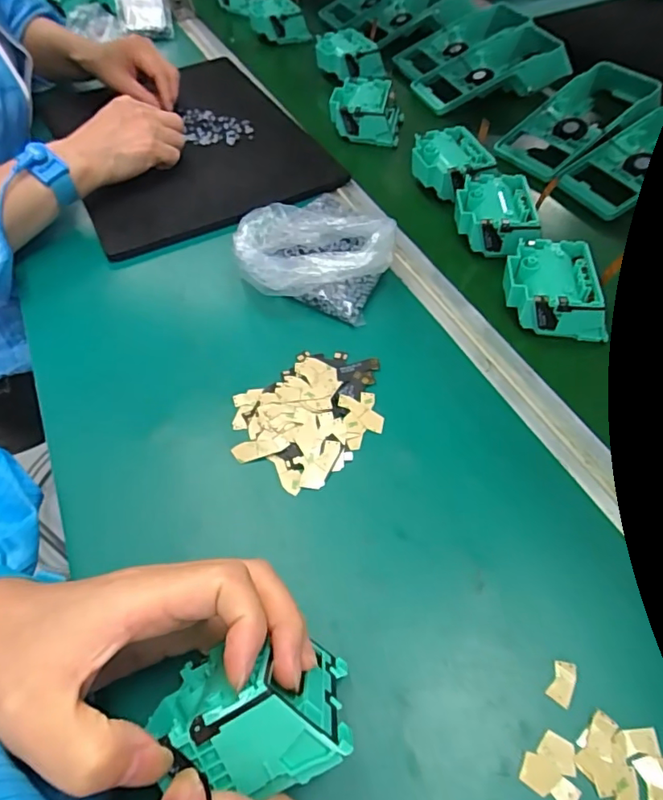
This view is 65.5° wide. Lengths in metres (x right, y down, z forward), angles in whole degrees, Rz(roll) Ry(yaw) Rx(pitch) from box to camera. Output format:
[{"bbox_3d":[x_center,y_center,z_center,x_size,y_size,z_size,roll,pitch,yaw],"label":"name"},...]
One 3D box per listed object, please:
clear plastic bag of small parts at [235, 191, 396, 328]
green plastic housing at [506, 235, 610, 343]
[{"bbox_3d":[-0.012,-0.131,0.432,0.126,0.052,0.125,8,54,5],"label":"clear plastic bag of small parts"},{"bbox_3d":[0.177,-0.089,0.414,0.071,0.037,0.076,4,54,2],"label":"green plastic housing"}]

